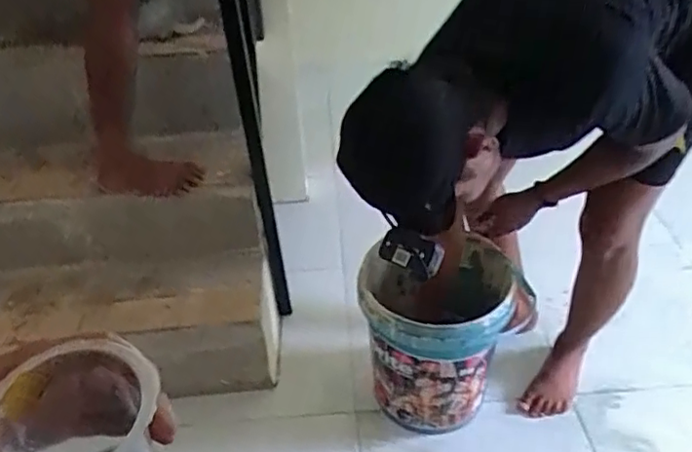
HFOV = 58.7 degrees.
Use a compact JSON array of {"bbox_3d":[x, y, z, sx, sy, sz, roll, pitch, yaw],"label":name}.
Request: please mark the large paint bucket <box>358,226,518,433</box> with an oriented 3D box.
[{"bbox_3d":[0.188,0.245,1.337,0.310,0.389,0.274,4,38,7],"label":"large paint bucket"}]

